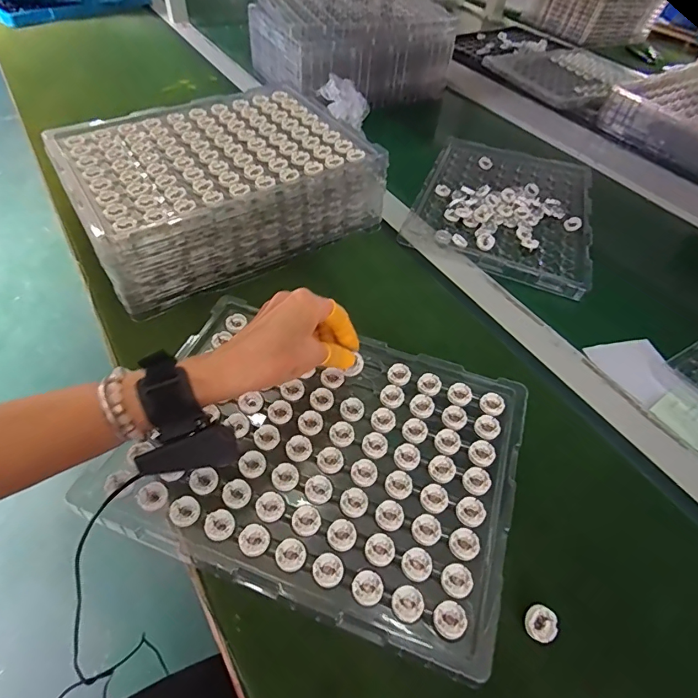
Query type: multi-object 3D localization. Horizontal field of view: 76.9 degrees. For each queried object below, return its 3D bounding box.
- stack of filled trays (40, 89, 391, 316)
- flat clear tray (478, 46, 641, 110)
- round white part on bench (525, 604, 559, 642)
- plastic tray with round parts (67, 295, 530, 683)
[{"bbox_3d":[-0.163,-0.218,0.574,0.338,0.098,0.252,-24,57,-23],"label":"stack of filled trays"},{"bbox_3d":[0.517,-0.668,1.063,0.343,0.019,0.277,-31,60,-27],"label":"flat clear tray"},{"bbox_3d":[0.141,0.202,0.323,0.024,0.008,0.022,3,51,-4],"label":"round white part on bench"},{"bbox_3d":[-0.022,0.088,0.399,0.339,0.021,0.251,18,52,9],"label":"plastic tray with round parts"}]

